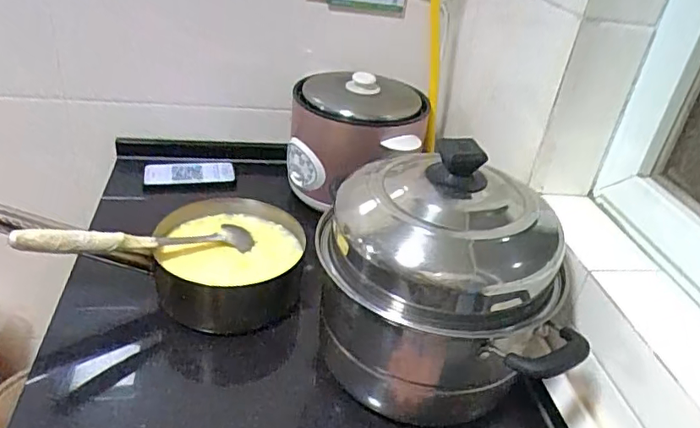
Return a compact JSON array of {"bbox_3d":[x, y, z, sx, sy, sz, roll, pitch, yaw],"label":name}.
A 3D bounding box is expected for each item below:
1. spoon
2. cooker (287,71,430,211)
[{"bbox_3d":[-0.251,0.039,0.689,0.293,0.029,0.059,0,28,-45],"label":"spoon"},{"bbox_3d":[0.008,-0.133,0.963,0.224,0.184,0.196,7,32,0],"label":"cooker"}]

